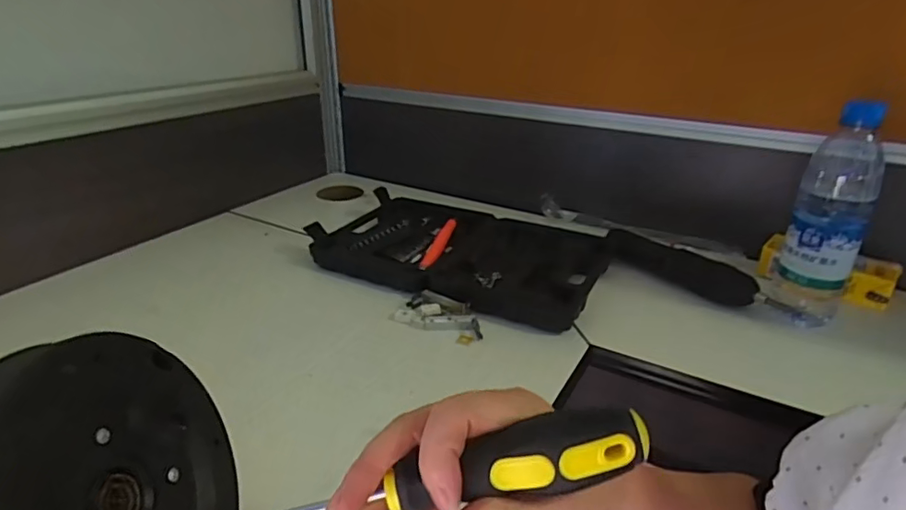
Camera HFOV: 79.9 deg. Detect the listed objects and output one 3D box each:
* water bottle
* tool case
[{"bbox_3d":[0.368,-0.036,0.530,0.061,0.215,0.074,17,30,30],"label":"water bottle"},{"bbox_3d":[0.006,-0.005,0.669,0.337,0.035,0.204,14,29,24],"label":"tool case"}]

